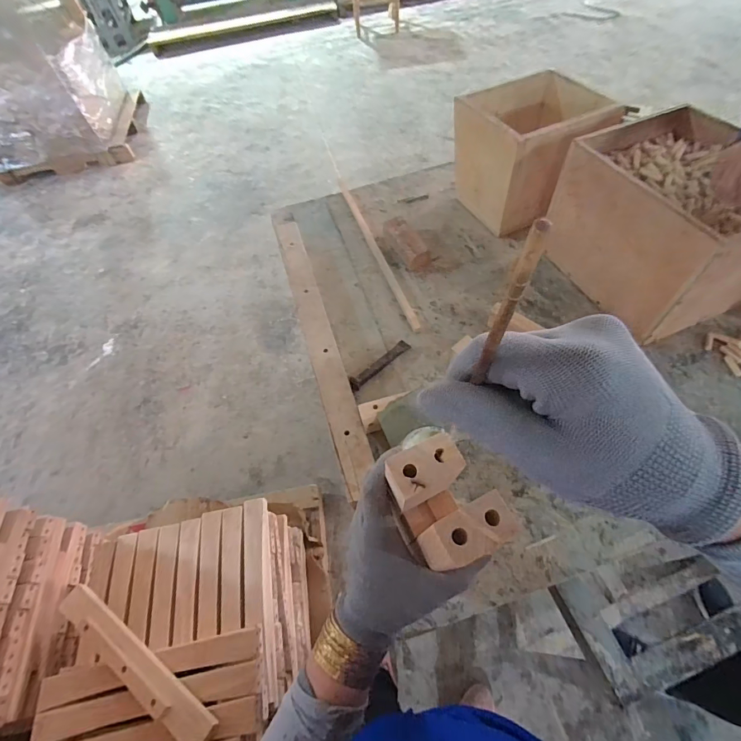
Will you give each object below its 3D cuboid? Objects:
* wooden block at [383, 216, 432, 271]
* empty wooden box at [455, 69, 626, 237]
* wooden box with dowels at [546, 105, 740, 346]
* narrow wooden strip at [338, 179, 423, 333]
[{"bbox_3d":[0.082,-0.291,0.893,0.066,0.035,0.169,-22,58,-8],"label":"wooden block"},{"bbox_3d":[0.361,-0.482,0.883,0.283,0.235,0.254,-26,59,-10],"label":"empty wooden box"},{"bbox_3d":[0.533,-0.272,0.722,0.269,0.235,0.340,-22,58,-8],"label":"wooden box with dowels"},{"bbox_3d":[0.008,-0.293,0.913,0.025,0.014,0.545,-18,58,-6],"label":"narrow wooden strip"}]

